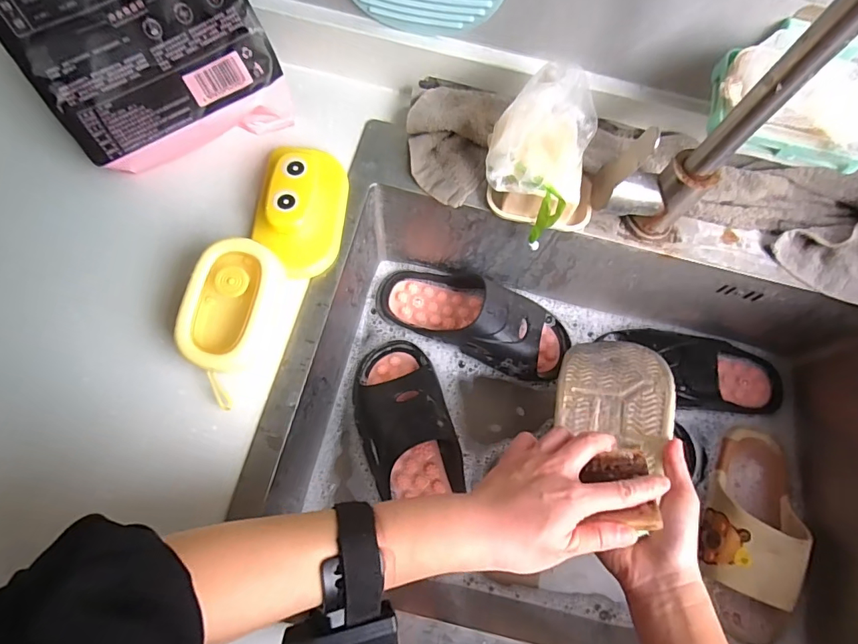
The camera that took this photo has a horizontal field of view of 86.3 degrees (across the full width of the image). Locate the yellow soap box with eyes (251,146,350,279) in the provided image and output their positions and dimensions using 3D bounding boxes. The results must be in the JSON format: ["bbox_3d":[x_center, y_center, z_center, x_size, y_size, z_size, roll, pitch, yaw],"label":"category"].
[{"bbox_3d":[-0.116,-0.100,0.411,0.074,0.049,0.122,8,71,1],"label":"yellow soap box with eyes"}]

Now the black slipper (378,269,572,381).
[{"bbox_3d":[0.057,-0.013,0.543,0.235,0.061,0.092,23,72,6],"label":"black slipper"}]

